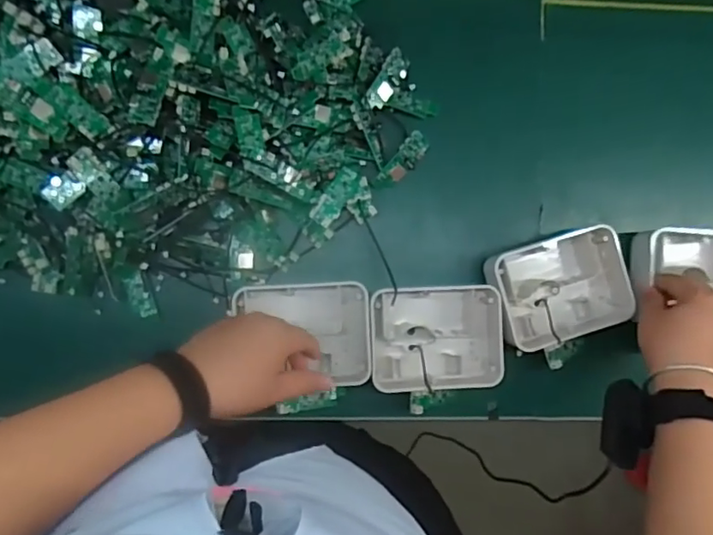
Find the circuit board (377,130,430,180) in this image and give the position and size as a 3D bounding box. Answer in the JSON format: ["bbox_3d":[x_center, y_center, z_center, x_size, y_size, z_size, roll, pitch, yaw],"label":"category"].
[{"bbox_3d":[0.049,-0.109,0.577,0.024,0.007,0.062,40,91,-18],"label":"circuit board"}]

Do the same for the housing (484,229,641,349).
[{"bbox_3d":[0.206,0.021,0.578,0.138,0.044,0.101,-15,88,-5],"label":"housing"}]

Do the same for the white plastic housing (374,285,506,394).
[{"bbox_3d":[0.078,0.070,0.568,0.127,0.042,0.100,0,87,-4],"label":"white plastic housing"}]

